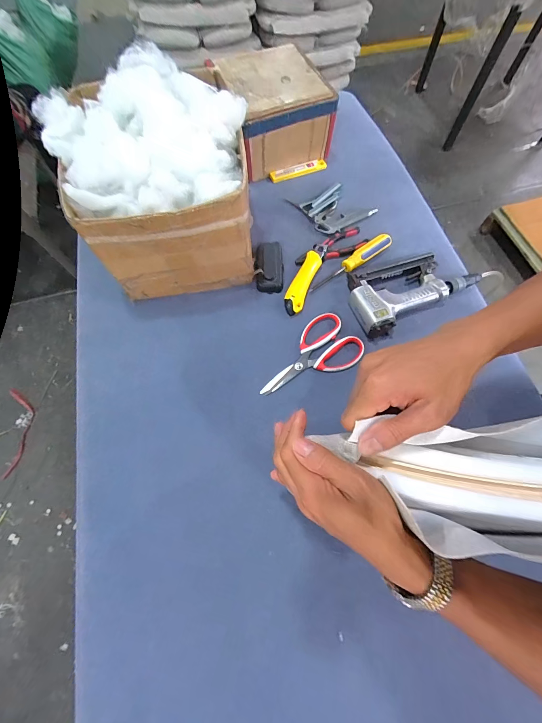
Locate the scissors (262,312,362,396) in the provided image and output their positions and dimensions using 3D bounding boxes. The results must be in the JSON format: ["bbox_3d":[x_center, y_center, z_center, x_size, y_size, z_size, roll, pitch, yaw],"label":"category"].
[{"bbox_3d":[0.064,-0.003,0.513,0.189,0.010,0.104,-35,72,-12],"label":"scissors"}]

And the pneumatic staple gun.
[{"bbox_3d":[0.280,-0.149,0.551,0.283,0.041,0.135,-21,69,-7],"label":"pneumatic staple gun"}]

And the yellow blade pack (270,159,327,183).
[{"bbox_3d":[0.064,-0.442,0.685,0.136,0.015,0.022,-21,69,-7],"label":"yellow blade pack"}]

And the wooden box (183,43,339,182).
[{"bbox_3d":[0.010,-0.551,0.658,0.201,0.125,0.206,-19,69,-7],"label":"wooden box"}]

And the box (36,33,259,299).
[{"bbox_3d":[-0.174,-0.289,0.502,0.273,0.230,0.271,-11,68,-4],"label":"box"}]

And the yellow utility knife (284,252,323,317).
[{"bbox_3d":[0.060,-0.151,0.564,0.037,0.016,0.139,21,70,9],"label":"yellow utility knife"}]

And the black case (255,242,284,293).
[{"bbox_3d":[-0.003,-0.188,0.574,0.053,0.024,0.109,-1,68,1],"label":"black case"}]

